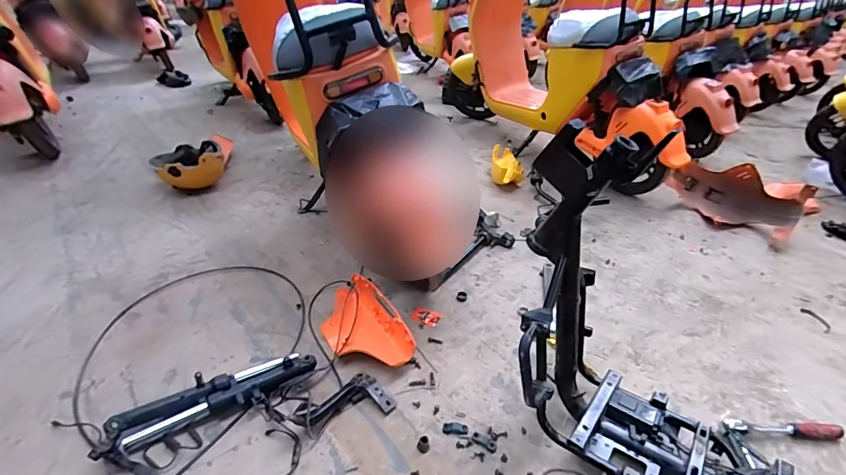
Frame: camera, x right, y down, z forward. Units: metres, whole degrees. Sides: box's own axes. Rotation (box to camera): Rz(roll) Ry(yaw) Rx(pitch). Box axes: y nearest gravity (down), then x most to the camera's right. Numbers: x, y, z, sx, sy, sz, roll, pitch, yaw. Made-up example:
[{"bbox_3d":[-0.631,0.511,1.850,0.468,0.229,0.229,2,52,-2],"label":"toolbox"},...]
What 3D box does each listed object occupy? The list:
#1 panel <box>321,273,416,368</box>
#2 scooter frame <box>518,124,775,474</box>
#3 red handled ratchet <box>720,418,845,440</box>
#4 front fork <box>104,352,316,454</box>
[{"bbox_3d":[-0.156,0.202,1.032,0.170,0.096,0.304,-12,34,-22],"label":"panel"},{"bbox_3d":[0.519,0.231,0.609,0.828,0.557,0.273,22,37,28],"label":"scooter frame"},{"bbox_3d":[0.728,0.393,0.862,0.244,0.037,0.034,2,32,-1],"label":"red handled ratchet"},{"bbox_3d":[-0.398,0.311,0.836,0.364,0.049,0.084,-17,37,-28],"label":"front fork"}]

